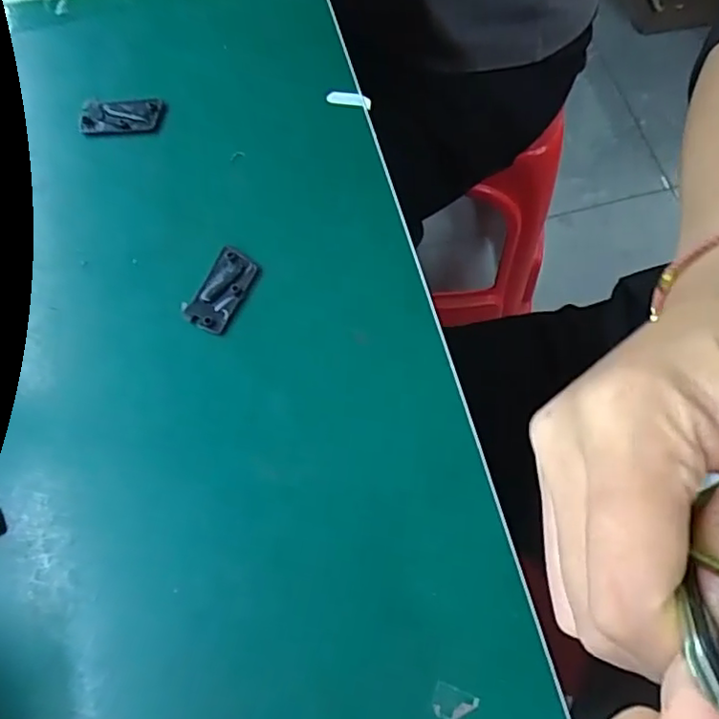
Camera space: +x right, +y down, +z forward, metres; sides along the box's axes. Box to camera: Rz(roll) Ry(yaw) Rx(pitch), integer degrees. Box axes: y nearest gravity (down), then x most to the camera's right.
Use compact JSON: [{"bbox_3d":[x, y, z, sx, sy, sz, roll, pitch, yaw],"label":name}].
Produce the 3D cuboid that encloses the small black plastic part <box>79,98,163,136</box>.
[{"bbox_3d":[-0.103,-0.106,0.261,0.034,0.004,0.017,-5,71,1],"label":"small black plastic part"}]

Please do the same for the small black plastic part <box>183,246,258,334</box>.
[{"bbox_3d":[-0.053,-0.027,0.233,0.017,0.004,0.033,27,74,11],"label":"small black plastic part"}]

